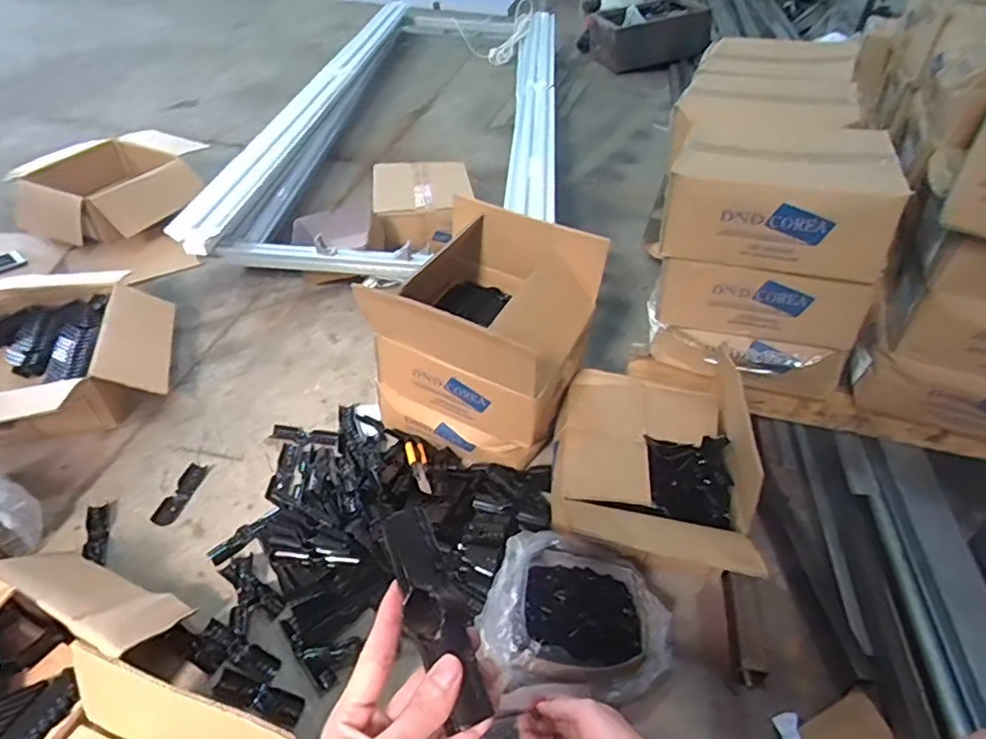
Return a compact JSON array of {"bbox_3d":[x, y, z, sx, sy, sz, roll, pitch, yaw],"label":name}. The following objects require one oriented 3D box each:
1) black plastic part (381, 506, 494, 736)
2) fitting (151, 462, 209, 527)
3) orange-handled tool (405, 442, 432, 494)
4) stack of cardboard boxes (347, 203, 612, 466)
[{"bbox_3d":[-0.036,0.144,0.366,0.033,0.020,0.131,-16,57,-20],"label":"black plastic part"},{"bbox_3d":[-0.556,0.221,1.063,0.039,0.011,0.129,7,43,5],"label":"fitting"},{"bbox_3d":[-0.130,0.172,1.058,0.035,0.014,0.146,-10,28,-13],"label":"orange-handled tool"},{"bbox_3d":[-0.023,-0.048,1.081,0.332,0.352,0.312,18,45,17],"label":"stack of cardboard boxes"}]

